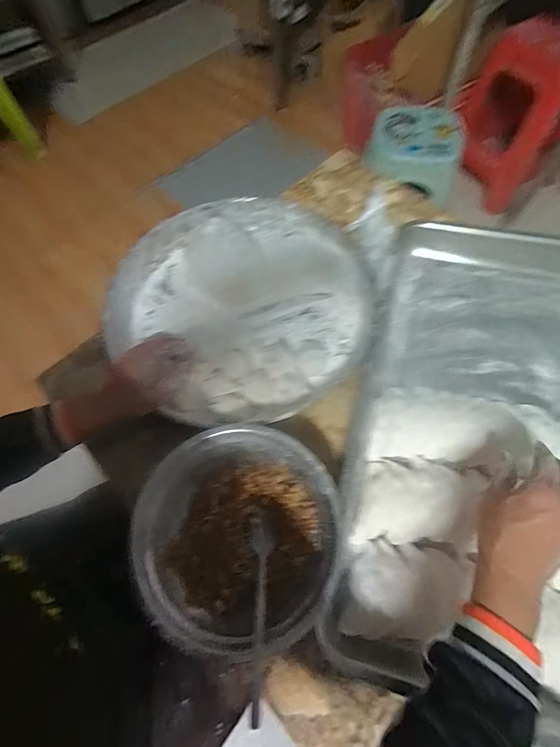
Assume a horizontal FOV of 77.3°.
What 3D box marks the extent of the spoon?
[{"bbox_3d":[-0.021,0.236,0.359,0.022,0.024,0.176,-4,43,2],"label":"spoon"}]

